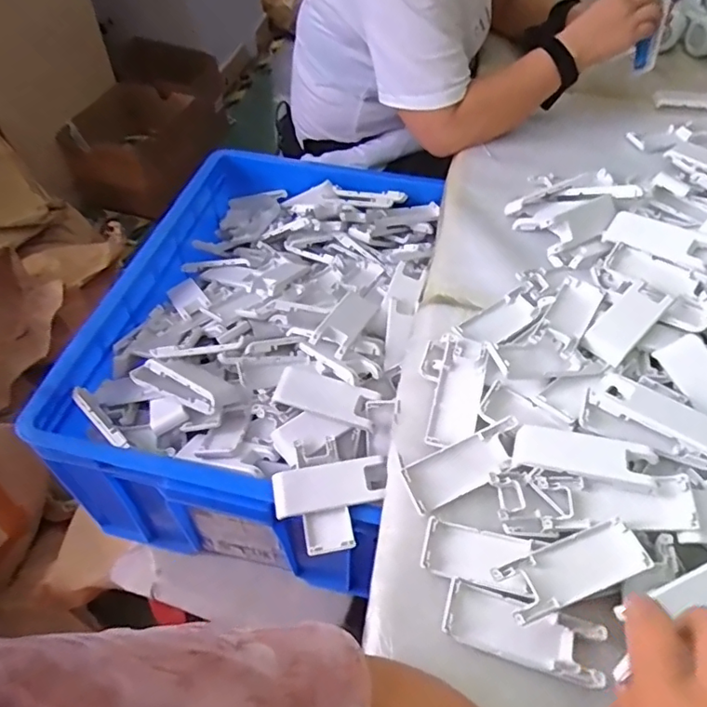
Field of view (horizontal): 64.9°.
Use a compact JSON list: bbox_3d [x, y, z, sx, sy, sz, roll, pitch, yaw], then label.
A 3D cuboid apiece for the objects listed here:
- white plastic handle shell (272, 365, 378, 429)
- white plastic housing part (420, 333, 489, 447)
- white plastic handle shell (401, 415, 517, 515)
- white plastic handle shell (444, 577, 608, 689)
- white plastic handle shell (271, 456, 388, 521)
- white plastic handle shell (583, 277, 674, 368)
[{"bbox_3d":[-0.026,0.041,0.530,0.096,0.011,0.039,14,79,9],"label":"white plastic handle shell"},{"bbox_3d":[0.085,0.030,0.488,0.054,0.026,0.105,12,52,11],"label":"white plastic housing part"},{"bbox_3d":[0.089,0.088,0.443,0.100,0.022,0.038,-20,53,-15],"label":"white plastic handle shell"},{"bbox_3d":[0.115,0.188,0.377,0.103,0.015,0.039,14,53,12],"label":"white plastic handle shell"},{"bbox_3d":[-0.022,0.117,0.487,0.097,0.011,0.039,-10,70,-2],"label":"white plastic handle shell"},{"bbox_3d":[0.249,-0.030,0.506,0.091,0.017,0.037,-37,59,-25],"label":"white plastic handle shell"}]

